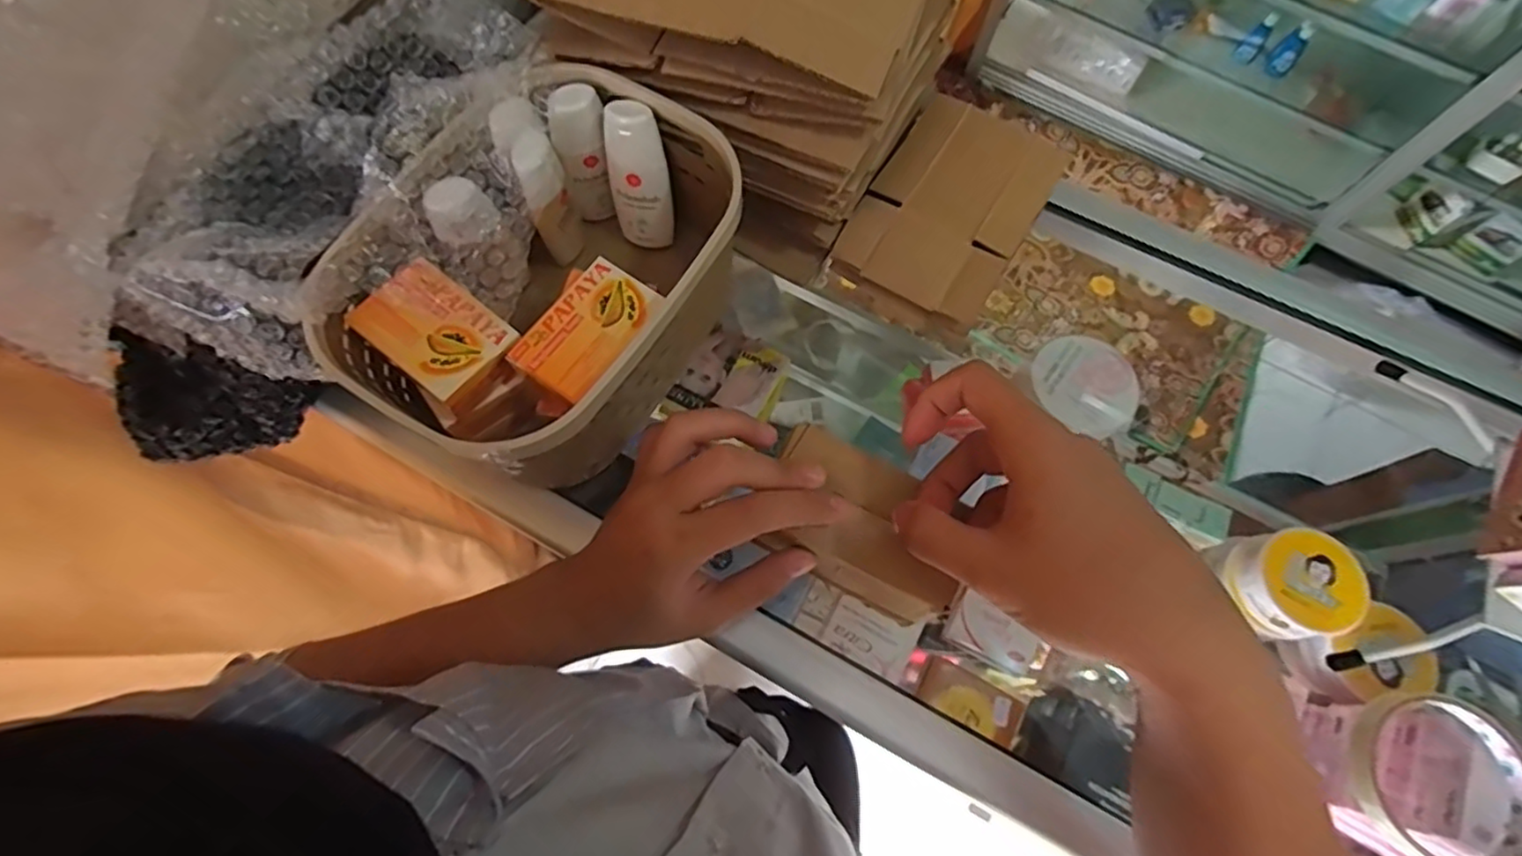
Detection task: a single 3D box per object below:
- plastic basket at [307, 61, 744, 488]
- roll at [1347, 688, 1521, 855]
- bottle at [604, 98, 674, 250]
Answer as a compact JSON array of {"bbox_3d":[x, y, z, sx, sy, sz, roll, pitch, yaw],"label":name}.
[{"bbox_3d":[-0.111,-0.083,0.369,0.153,0.100,0.214,32,72,10],"label":"plastic basket"},{"bbox_3d":[0.355,0.182,0.335,0.099,0.016,0.085,17,70,4],"label":"roll"},{"bbox_3d":[-0.075,-0.158,0.409,0.038,0.095,0.028,5,54,0],"label":"bottle"}]

